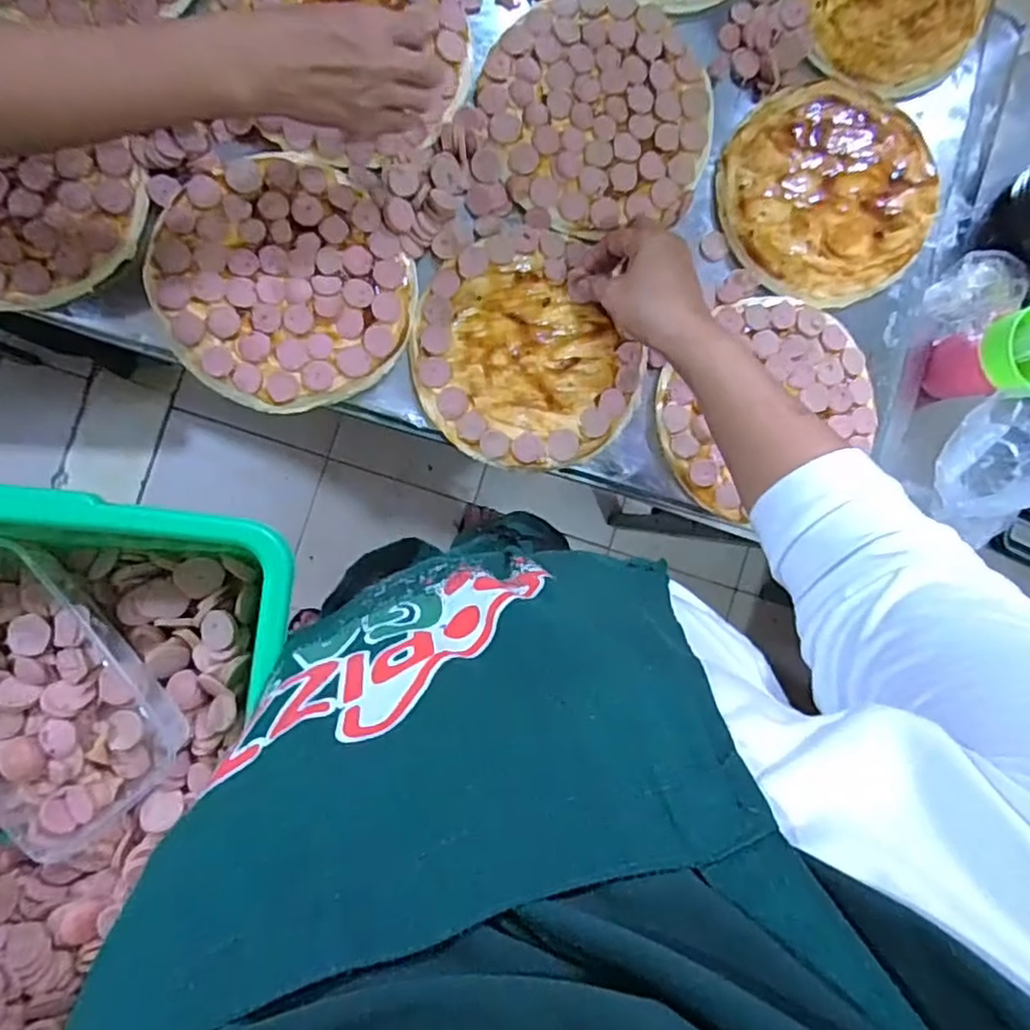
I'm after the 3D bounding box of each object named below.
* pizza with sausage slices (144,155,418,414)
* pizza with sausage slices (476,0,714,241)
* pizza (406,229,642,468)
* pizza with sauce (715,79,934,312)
[{"bbox_3d":[-0.179,-0.184,0.522,0.183,0.035,0.194,0,94,-3],"label":"pizza with sausage slices"},{"bbox_3d":[0.074,-0.344,0.567,0.191,0.020,0.189,0,94,-3],"label":"pizza with sausage slices"},{"bbox_3d":[0.008,-0.132,0.553,0.170,0.018,0.190,-36,95,0],"label":"pizza"},{"bbox_3d":[0.278,-0.285,0.588,0.189,0.022,0.178,0,94,-3],"label":"pizza with sauce"}]

